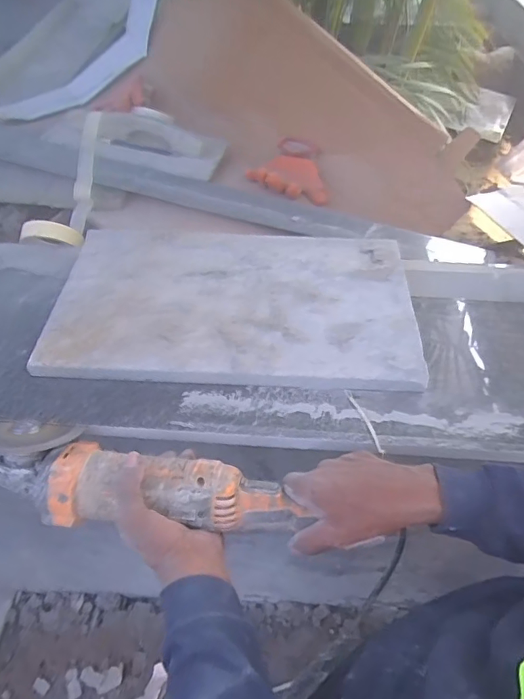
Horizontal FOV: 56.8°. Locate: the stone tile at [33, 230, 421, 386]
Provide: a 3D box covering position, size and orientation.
[{"bbox_3d":[-0.034,-0.062,0.595,0.421,0.028,0.245,1,49,1],"label":"stone tile"}]

